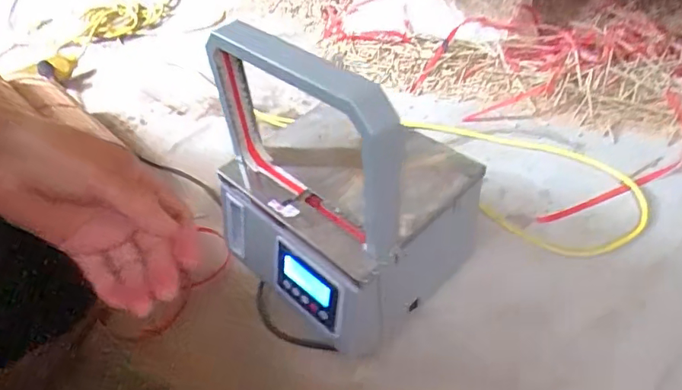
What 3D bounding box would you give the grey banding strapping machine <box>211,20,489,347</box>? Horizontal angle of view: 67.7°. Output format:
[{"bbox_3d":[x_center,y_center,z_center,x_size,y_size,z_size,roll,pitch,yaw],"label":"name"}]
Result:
[{"bbox_3d":[0.003,-0.024,0.611,0.259,0.355,0.257,-35,53,-26],"label":"grey banding strapping machine"}]

